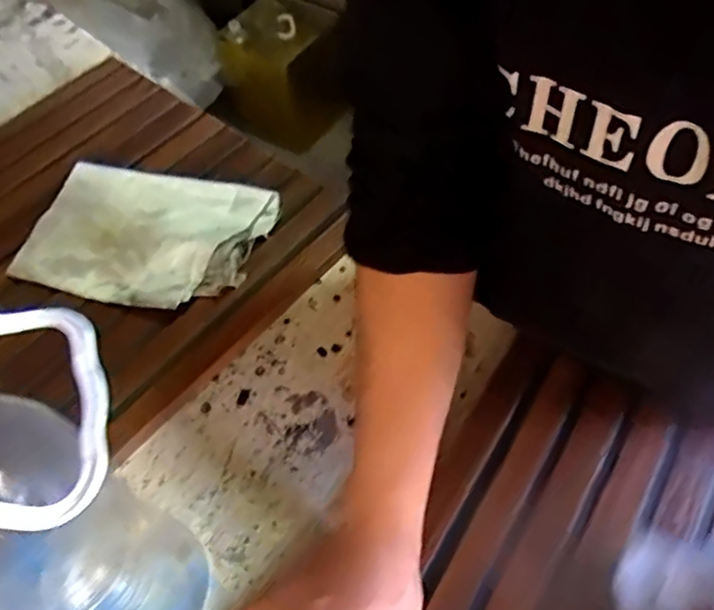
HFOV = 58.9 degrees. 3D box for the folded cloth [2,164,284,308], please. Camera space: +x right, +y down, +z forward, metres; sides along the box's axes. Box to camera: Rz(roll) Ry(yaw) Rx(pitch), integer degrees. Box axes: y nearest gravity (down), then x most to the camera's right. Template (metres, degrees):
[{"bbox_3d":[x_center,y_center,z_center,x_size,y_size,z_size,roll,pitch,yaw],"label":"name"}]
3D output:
[{"bbox_3d":[-0.178,-0.065,0.532,0.190,0.019,0.140,13,59,12],"label":"folded cloth"}]

